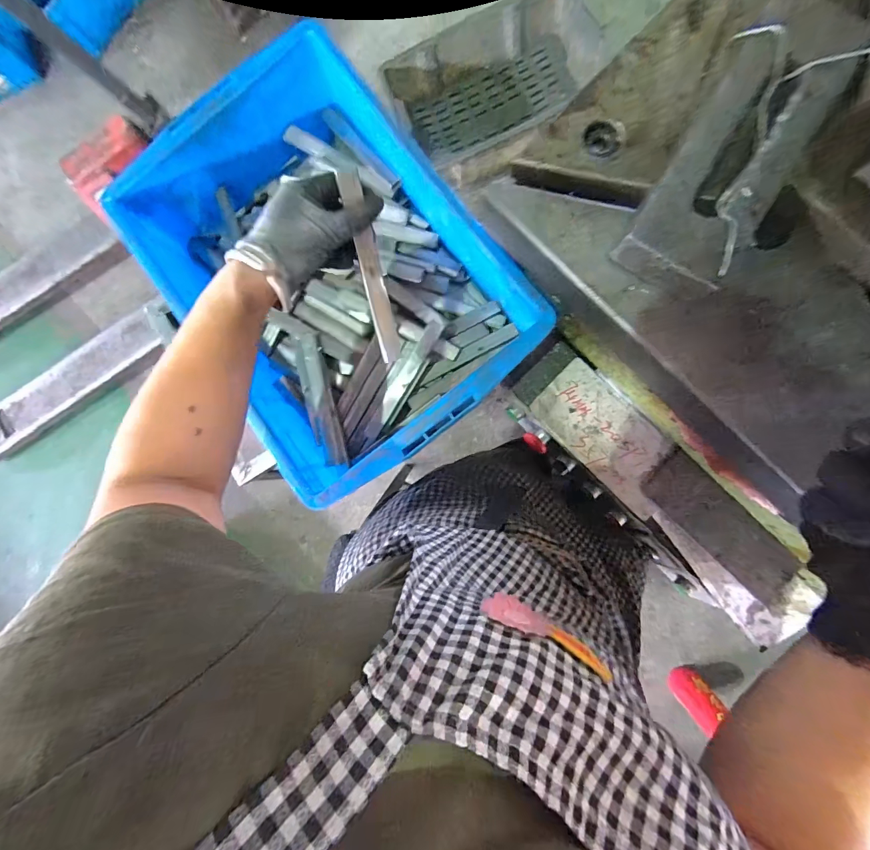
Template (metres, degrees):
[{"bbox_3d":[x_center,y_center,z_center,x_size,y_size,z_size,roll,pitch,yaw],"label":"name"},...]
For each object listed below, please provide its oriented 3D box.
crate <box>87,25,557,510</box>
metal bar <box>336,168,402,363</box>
[{"bbox_3d":[-0.146,-0.202,0.515,0.337,0.124,0.519,-38,85,1],"label":"crate"},{"bbox_3d":[-0.061,-0.146,0.389,0.021,0.005,0.177,-20,121,-13],"label":"metal bar"}]

